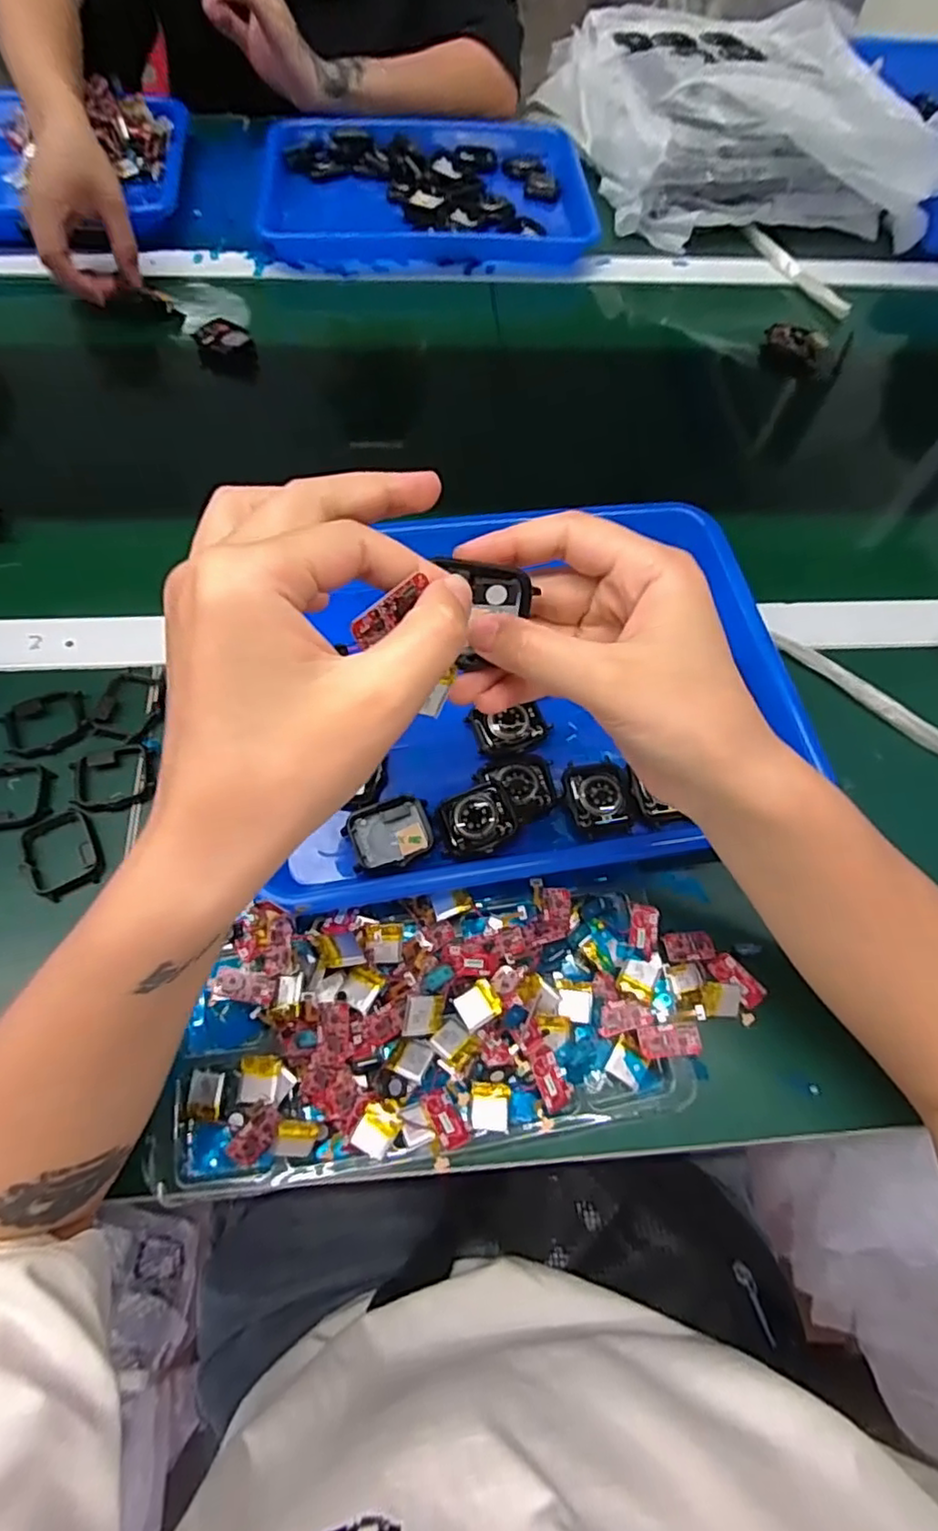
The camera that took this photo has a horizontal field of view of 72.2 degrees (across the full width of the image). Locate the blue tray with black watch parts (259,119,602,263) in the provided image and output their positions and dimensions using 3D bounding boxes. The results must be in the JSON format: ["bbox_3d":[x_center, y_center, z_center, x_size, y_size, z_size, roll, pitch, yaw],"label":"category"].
[{"bbox_3d":[-0.044,-0.584,0.649,0.321,0.031,0.242,0,65,-3],"label":"blue tray with black watch parts"}]

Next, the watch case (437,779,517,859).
[{"bbox_3d":[0.004,0.030,0.354,0.040,0.013,0.036,-17,67,-11],"label":"watch case"}]

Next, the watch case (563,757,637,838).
[{"bbox_3d":[0.075,0.019,0.367,0.036,0.006,0.040,-8,65,-7],"label":"watch case"}]

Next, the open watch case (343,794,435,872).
[{"bbox_3d":[-0.043,0.037,0.348,0.045,0.015,0.036,-18,67,-12],"label":"open watch case"}]

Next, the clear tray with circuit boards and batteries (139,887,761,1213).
[{"bbox_3d":[0.001,0.126,0.327,0.288,0.032,0.124,-6,65,-6],"label":"clear tray with circuit boards and batteries"}]

